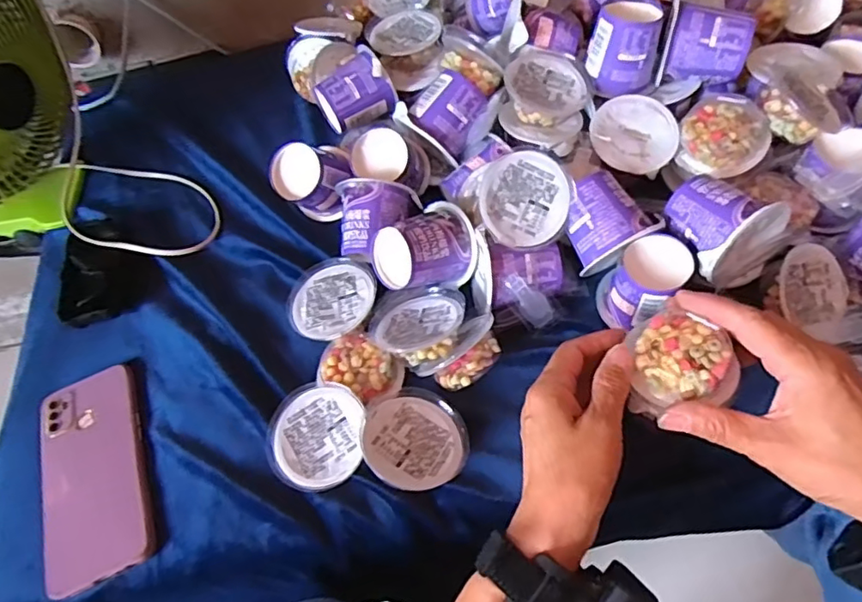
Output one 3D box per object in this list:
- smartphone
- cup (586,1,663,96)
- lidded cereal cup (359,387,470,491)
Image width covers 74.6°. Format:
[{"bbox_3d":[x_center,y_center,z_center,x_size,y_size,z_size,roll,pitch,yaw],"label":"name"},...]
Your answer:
[{"bbox_3d":[-0.256,0.128,0.429,0.079,0.015,0.162,-21,56,-11],"label":"smartphone"},{"bbox_3d":[0.158,-0.207,0.466,0.050,0.054,0.047,-2,54,2],"label":"cup"},{"bbox_3d":[-0.014,0.098,0.389,0.070,0.025,0.070,9,49,-10],"label":"lidded cereal cup"}]

